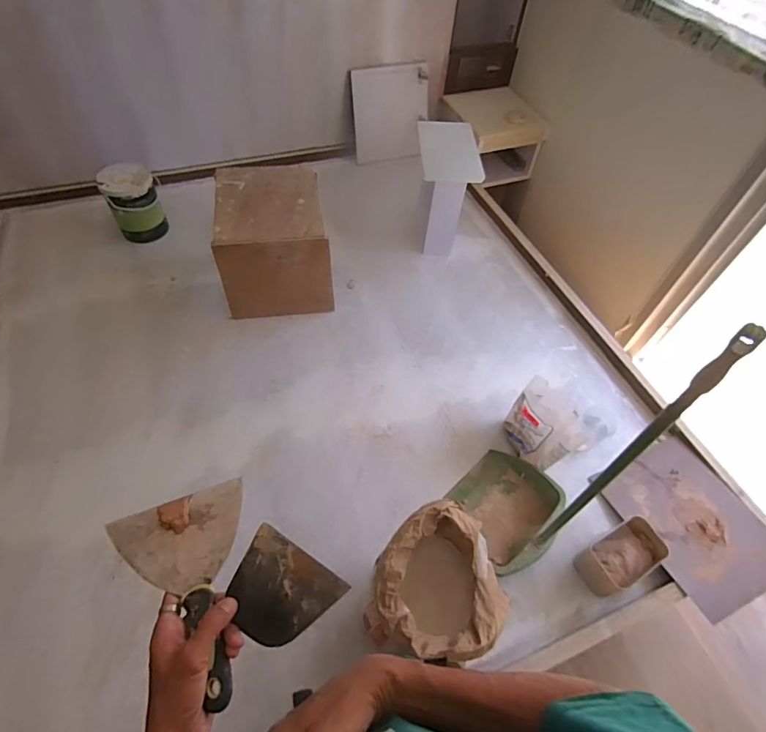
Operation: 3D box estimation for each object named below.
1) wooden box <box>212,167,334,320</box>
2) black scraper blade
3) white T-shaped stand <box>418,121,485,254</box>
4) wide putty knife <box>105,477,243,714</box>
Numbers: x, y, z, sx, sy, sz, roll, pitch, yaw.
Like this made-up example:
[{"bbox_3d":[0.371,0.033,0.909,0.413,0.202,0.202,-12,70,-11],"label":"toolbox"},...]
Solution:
[{"bbox_3d":[-0.346,-0.393,1.437,0.325,0.283,0.380,-8,53,-10],"label":"wooden box"},{"bbox_3d":[-0.105,0.226,0.453,0.101,0.005,0.091,37,85,-3],"label":"black scraper blade"},{"bbox_3d":[0.221,-0.596,1.604,0.206,0.413,0.163,1,52,-3],"label":"white T-shaped stand"},{"bbox_3d":[-0.187,0.225,0.459,0.131,0.019,0.198,-19,56,-18],"label":"wide putty knife"}]

